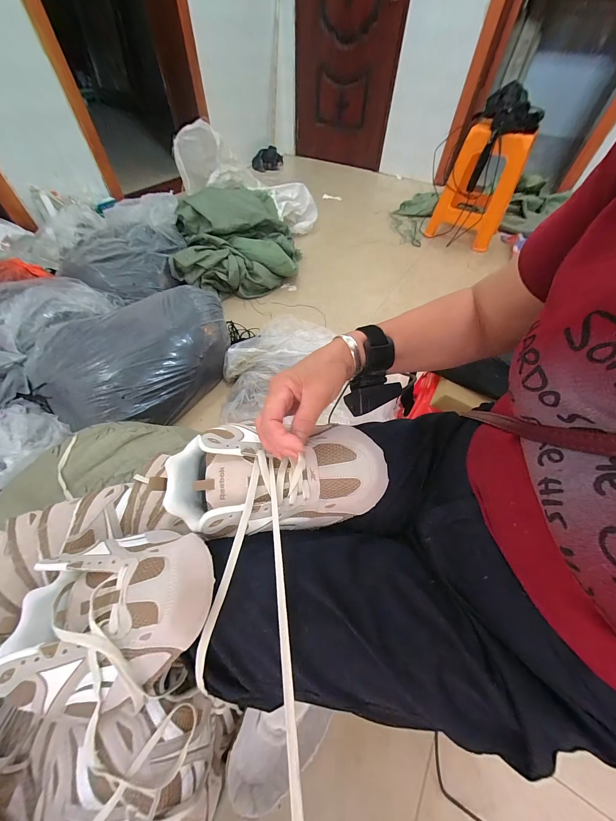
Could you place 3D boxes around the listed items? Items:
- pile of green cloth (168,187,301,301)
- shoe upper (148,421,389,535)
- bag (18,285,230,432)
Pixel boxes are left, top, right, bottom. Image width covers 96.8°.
[{"bbox_3d":[-0.292,-0.785,1.253,0.485,0.304,0.640,4,55,1],"label":"pile of green cloth"},{"bbox_3d":[-0.039,0.074,0.312,0.244,0.081,0.114,-4,55,3],"label":"shoe upper"},{"bbox_3d":[-0.515,-0.181,0.855,0.411,0.177,0.552,28,58,17],"label":"bag"}]

